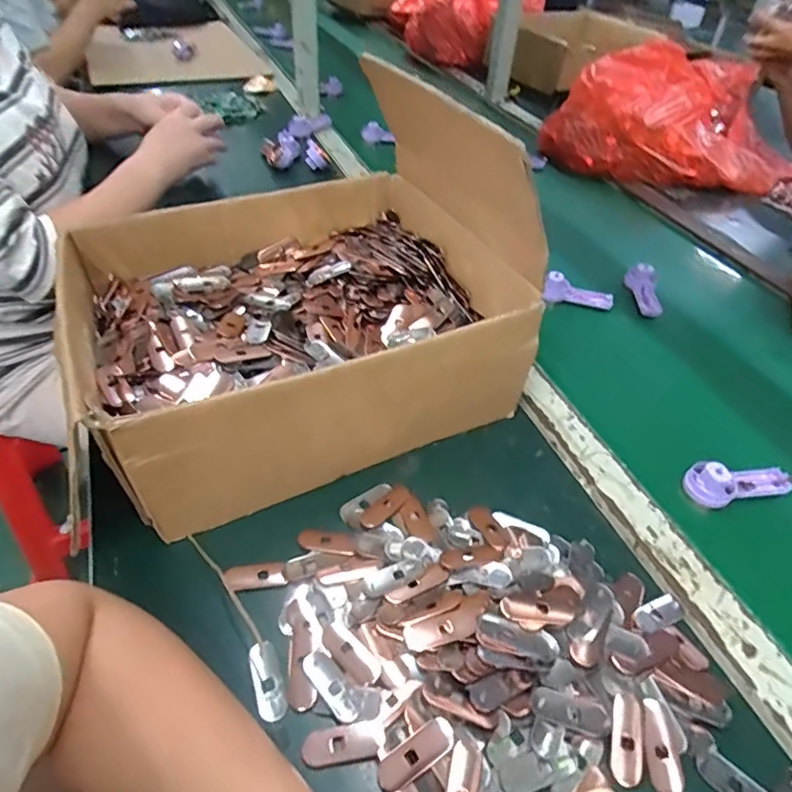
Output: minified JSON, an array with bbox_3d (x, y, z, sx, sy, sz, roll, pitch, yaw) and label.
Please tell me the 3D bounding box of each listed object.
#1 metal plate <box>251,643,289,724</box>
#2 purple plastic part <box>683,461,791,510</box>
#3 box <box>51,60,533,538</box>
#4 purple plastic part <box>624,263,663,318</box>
[{"bbox_3d":[-0.086,0.190,0.370,0.018,0.005,0.050,-14,47,-15],"label":"metal plate"},{"bbox_3d":[0.307,0.073,0.495,0.102,0.028,0.037,-11,47,-12],"label":"purple plastic part"},{"bbox_3d":[-0.089,-0.065,0.523,0.348,0.132,0.280,-20,49,-19],"label":"box"},{"bbox_3d":[0.319,-0.138,0.713,0.043,0.026,0.083,8,46,7],"label":"purple plastic part"}]

